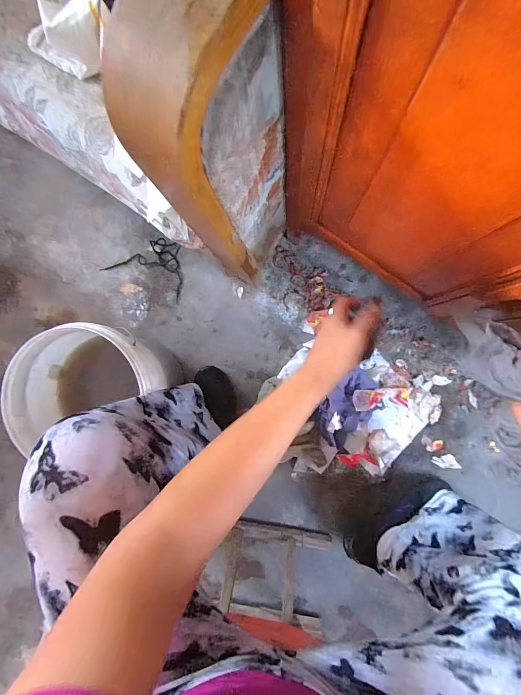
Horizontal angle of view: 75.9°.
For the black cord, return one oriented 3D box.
[{"bbox_3d":[-0.269,-0.204,0.804,0.201,0.024,0.128,21,90,5],"label":"black cord"}]

